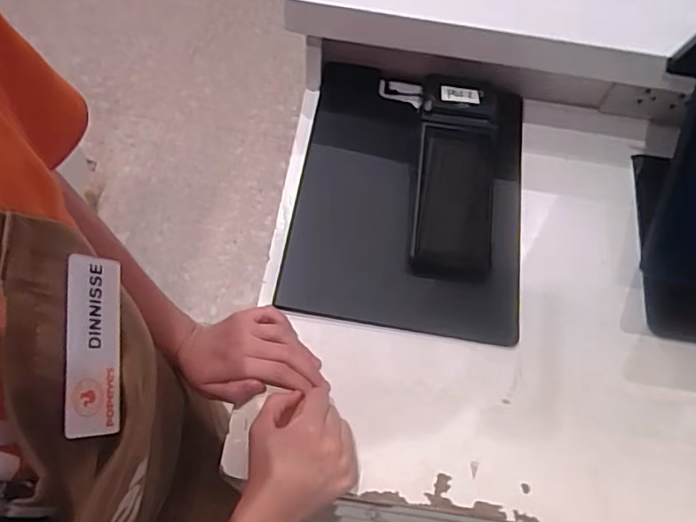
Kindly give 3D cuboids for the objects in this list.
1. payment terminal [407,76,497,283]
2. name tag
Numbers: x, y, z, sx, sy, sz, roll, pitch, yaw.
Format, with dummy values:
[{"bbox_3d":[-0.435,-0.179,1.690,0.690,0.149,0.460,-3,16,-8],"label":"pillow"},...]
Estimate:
[{"bbox_3d":[0.112,-0.092,0.607,0.080,0.046,0.237,6,77,0],"label":"payment terminal"},{"bbox_3d":[-0.107,0.036,0.243,0.004,0.024,0.072,-13,75,36],"label":"name tag"}]

